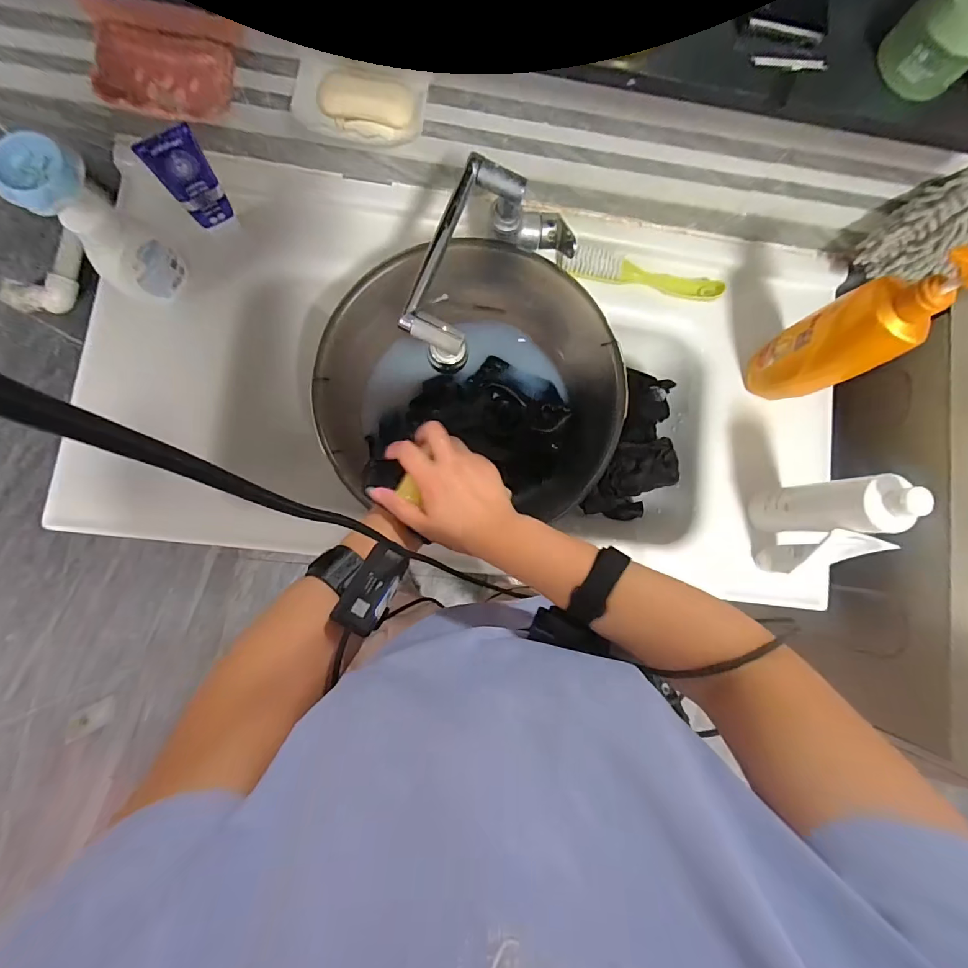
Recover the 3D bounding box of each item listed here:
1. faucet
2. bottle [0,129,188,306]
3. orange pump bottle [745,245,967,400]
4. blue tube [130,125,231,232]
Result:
[{"bbox_3d":[0.011,-0.236,0.485,0.127,0.102,0.228,26,82,-1],"label":"faucet"},{"bbox_3d":[-0.417,-0.275,0.475,0.074,0.175,0.072,36,82,0],"label":"bottle"},{"bbox_3d":[0.400,-0.161,0.483,0.054,0.261,0.084,-24,86,-7],"label":"orange pump bottle"},{"bbox_3d":[-0.338,-0.352,0.502,0.056,0.107,0.023,-39,88,-8],"label":"blue tube"}]

